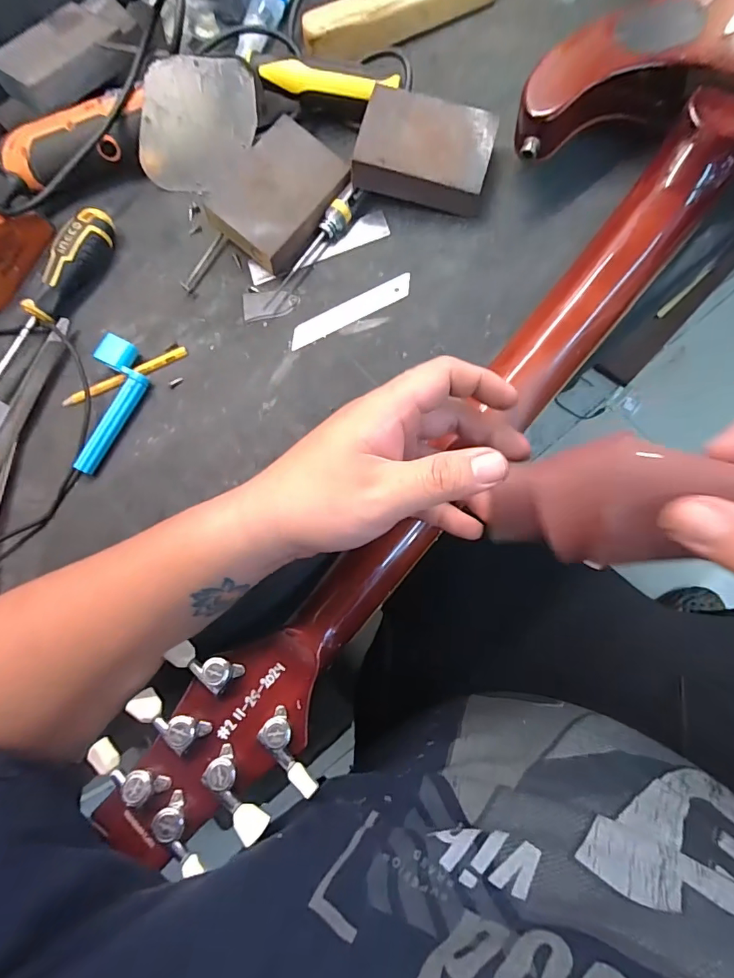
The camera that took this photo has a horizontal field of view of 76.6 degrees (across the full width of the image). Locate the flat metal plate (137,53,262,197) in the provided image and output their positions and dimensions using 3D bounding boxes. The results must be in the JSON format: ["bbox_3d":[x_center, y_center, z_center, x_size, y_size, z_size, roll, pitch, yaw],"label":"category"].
[{"bbox_3d":[-0.143,-0.295,0.378,0.129,0.075,0.006,-15,51,38],"label":"flat metal plate"}]

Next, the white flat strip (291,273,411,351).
[{"bbox_3d":[-0.014,-0.142,0.368,0.103,0.004,0.020,-26,74,3],"label":"white flat strip"}]

